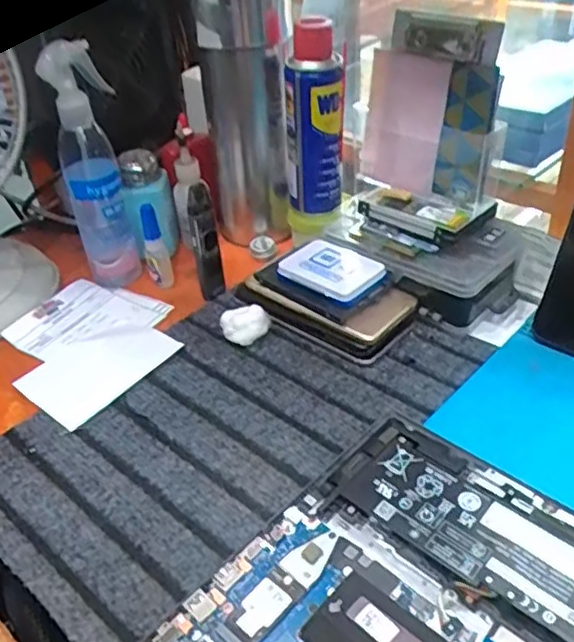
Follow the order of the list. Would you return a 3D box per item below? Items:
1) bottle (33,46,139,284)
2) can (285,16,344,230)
[{"bbox_3d":[-0.172,-0.131,0.579,0.053,0.222,0.065,-16,39,-15],"label":"bottle"},{"bbox_3d":[0.024,-0.173,0.593,0.055,0.178,0.043,-7,37,-4],"label":"can"}]

